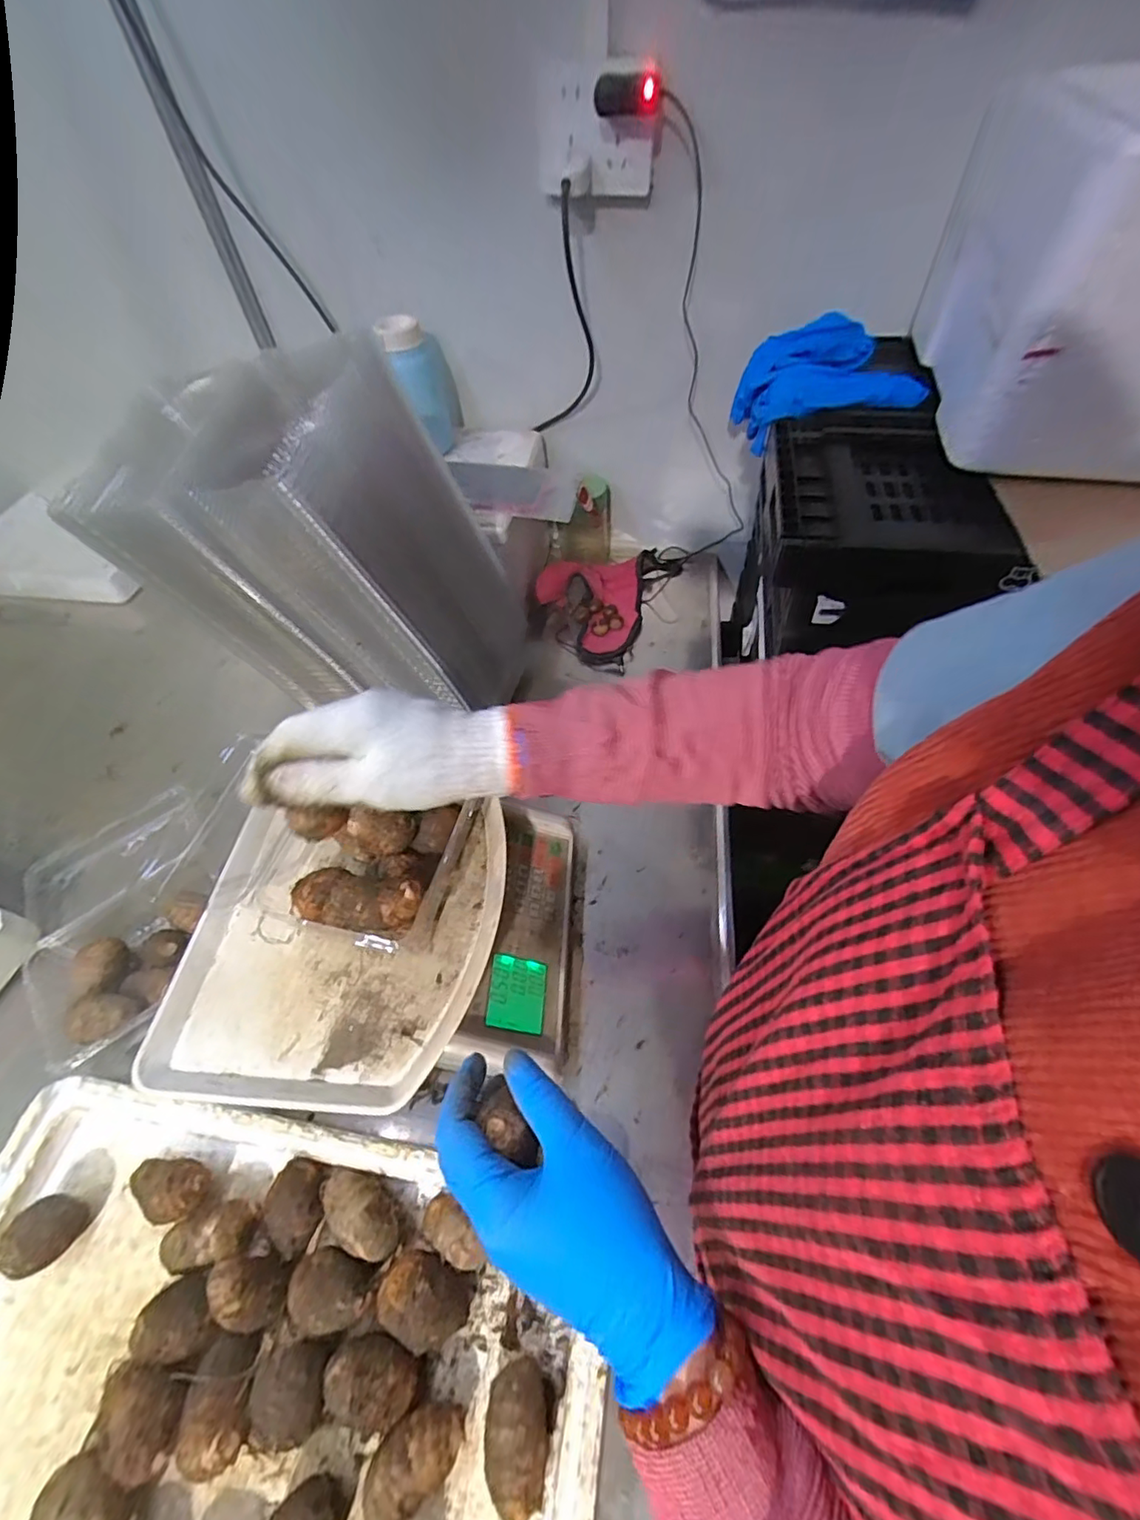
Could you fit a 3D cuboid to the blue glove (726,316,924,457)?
[{"bbox_3d":[0.262,-0.386,0.613,0.158,0.108,0.184,-1,55,3],"label":"blue glove"}]

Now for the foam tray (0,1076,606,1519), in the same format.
[{"bbox_3d":[-0.215,0.408,0.363,0.453,0.063,0.289,6,56,7],"label":"foam tray"}]

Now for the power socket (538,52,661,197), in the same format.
[{"bbox_3d":[0.027,-0.602,0.546,0.113,0.100,0.045,5,74,-1],"label":"power socket"}]

